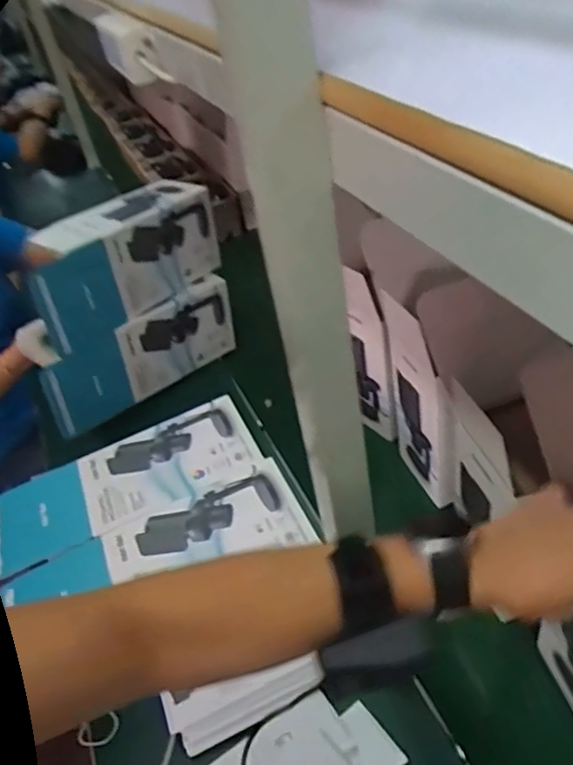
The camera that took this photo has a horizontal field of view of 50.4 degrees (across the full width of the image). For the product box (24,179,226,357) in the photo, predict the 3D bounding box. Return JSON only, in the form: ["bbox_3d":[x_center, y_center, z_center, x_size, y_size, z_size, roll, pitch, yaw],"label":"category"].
[{"bbox_3d":[-0.275,-0.213,1.028,0.128,0.151,0.353,24,47,31],"label":"product box"}]

